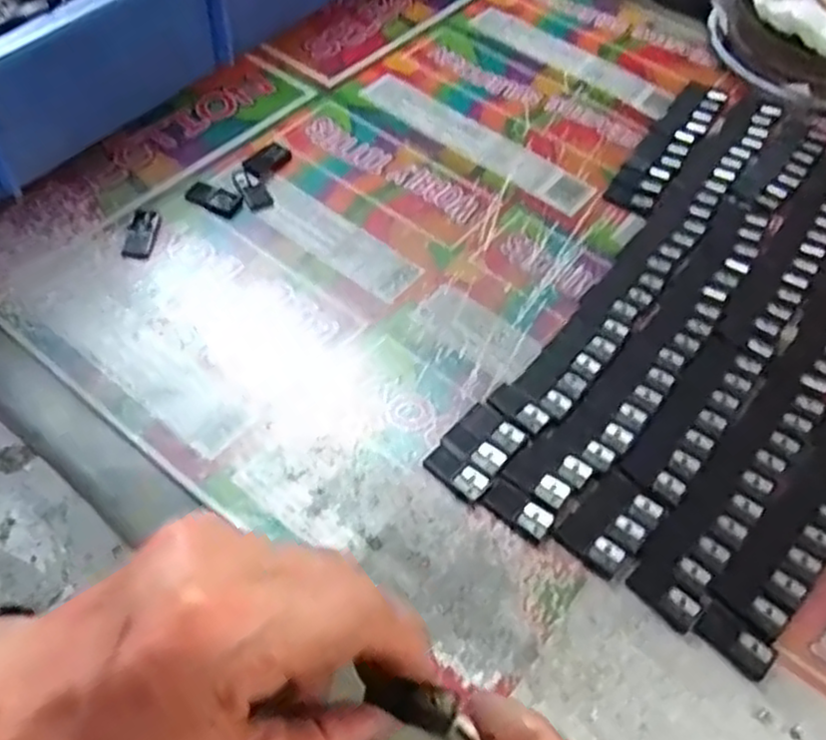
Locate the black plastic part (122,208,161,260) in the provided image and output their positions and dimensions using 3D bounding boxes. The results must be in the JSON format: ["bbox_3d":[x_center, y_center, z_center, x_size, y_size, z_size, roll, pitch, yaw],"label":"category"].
[{"bbox_3d":[-0.135,-0.068,0.361,0.014,0.004,0.033,4,55,-2],"label":"black plastic part"}]

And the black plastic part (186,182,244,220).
[{"bbox_3d":[-0.101,-0.088,0.369,0.029,0.004,0.016,22,56,11],"label":"black plastic part"}]

